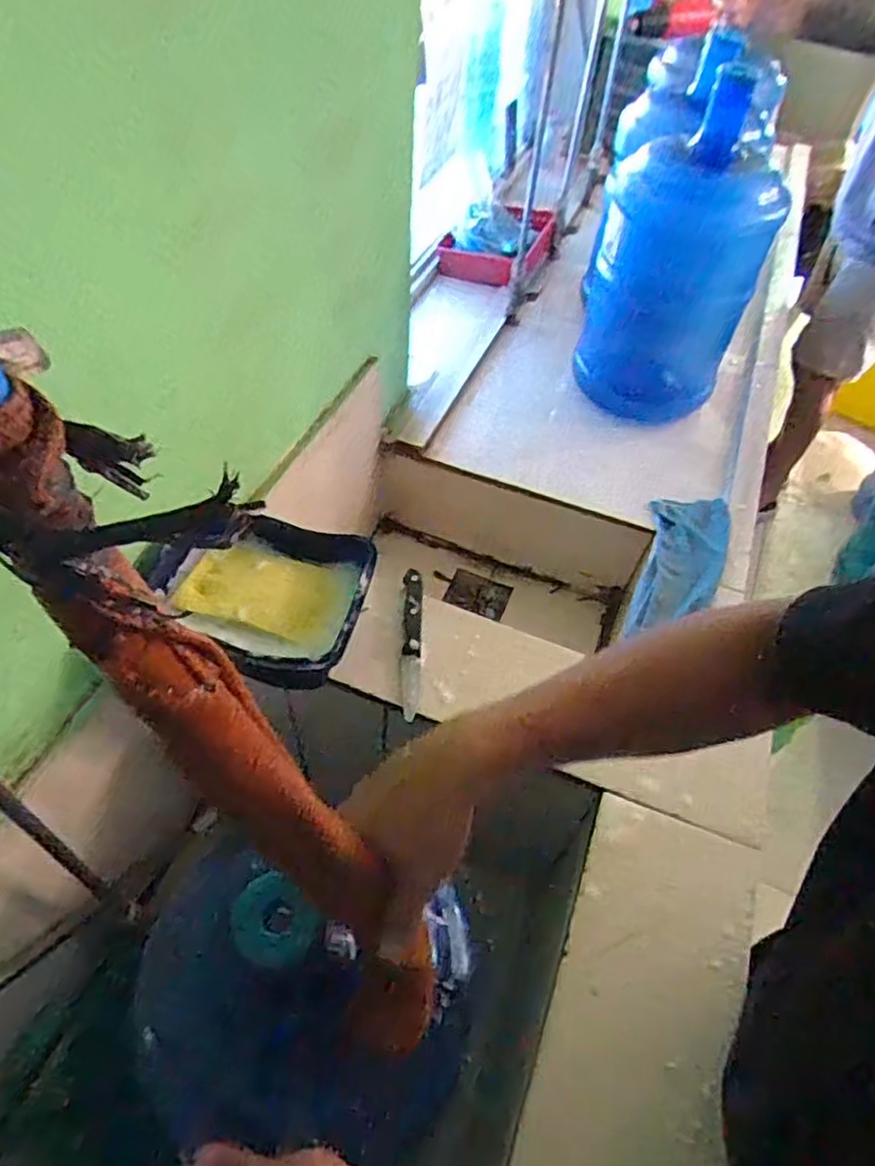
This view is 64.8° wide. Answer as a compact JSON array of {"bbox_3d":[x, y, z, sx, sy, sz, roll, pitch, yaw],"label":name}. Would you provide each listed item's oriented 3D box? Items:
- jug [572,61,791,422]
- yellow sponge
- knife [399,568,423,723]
[{"bbox_3d":[0.397,-0.529,1.151,0.248,0.448,0.267,19,52,10],"label":"jug"},{"bbox_3d":[-0.170,0.005,0.662,0.149,0.021,0.085,12,51,5],"label":"yellow sponge"},{"bbox_3d":[-0.026,0.053,0.697,0.020,0.017,0.169,2,51,-3],"label":"knife"}]

